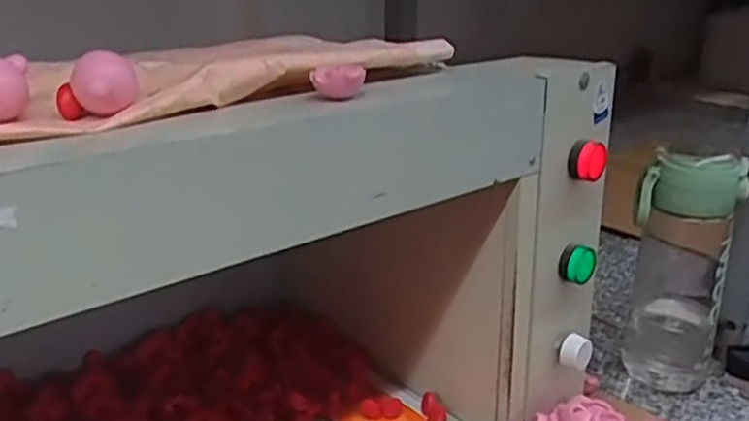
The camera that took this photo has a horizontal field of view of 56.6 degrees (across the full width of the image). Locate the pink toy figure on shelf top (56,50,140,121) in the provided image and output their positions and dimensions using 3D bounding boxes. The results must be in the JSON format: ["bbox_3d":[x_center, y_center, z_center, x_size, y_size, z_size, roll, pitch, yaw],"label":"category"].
[{"bbox_3d":[-0.127,-0.058,0.320,0.026,0.028,0.024,12,26,26],"label":"pink toy figure on shelf top"}]

